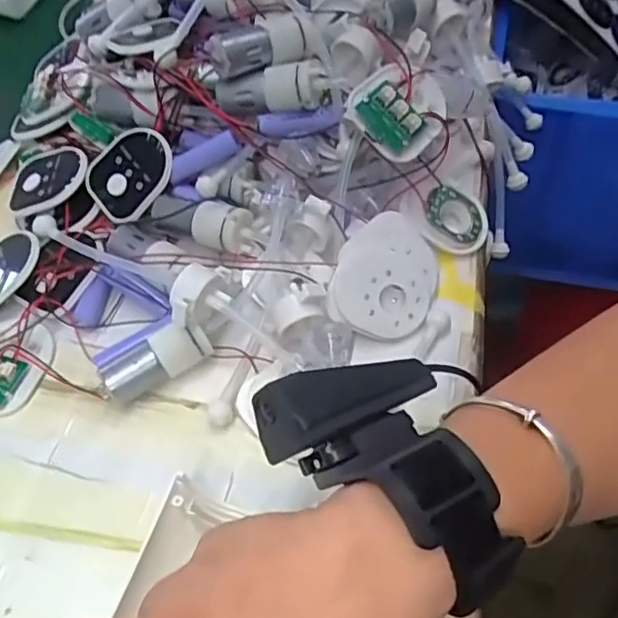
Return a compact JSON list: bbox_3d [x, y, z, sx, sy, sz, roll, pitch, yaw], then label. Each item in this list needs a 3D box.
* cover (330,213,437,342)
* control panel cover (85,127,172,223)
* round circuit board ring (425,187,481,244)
[{"bbox_3d":[0.044,-0.018,0.353,0.055,0.011,0.068,27,78,-10],"label":"cover"},{"bbox_3d":[-0.111,-0.085,0.392,0.058,0.004,0.048,-44,75,11],"label":"control panel cover"},{"bbox_3d":[0.089,-0.059,0.391,0.038,0.004,0.030,26,72,-7],"label":"round circuit board ring"}]

